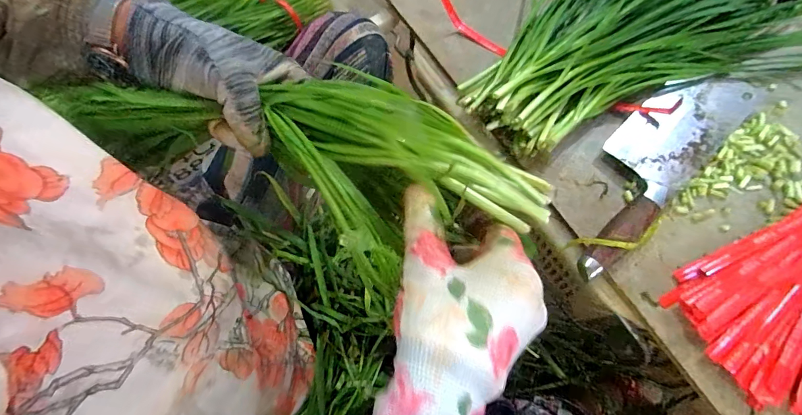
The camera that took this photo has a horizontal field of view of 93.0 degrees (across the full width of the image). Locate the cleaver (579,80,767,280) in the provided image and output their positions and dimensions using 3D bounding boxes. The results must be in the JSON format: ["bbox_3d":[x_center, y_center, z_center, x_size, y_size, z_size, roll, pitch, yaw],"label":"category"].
[{"bbox_3d":[0.269,-0.057,0.407,0.311,0.024,0.087,-40,70,-14],"label":"cleaver"}]

